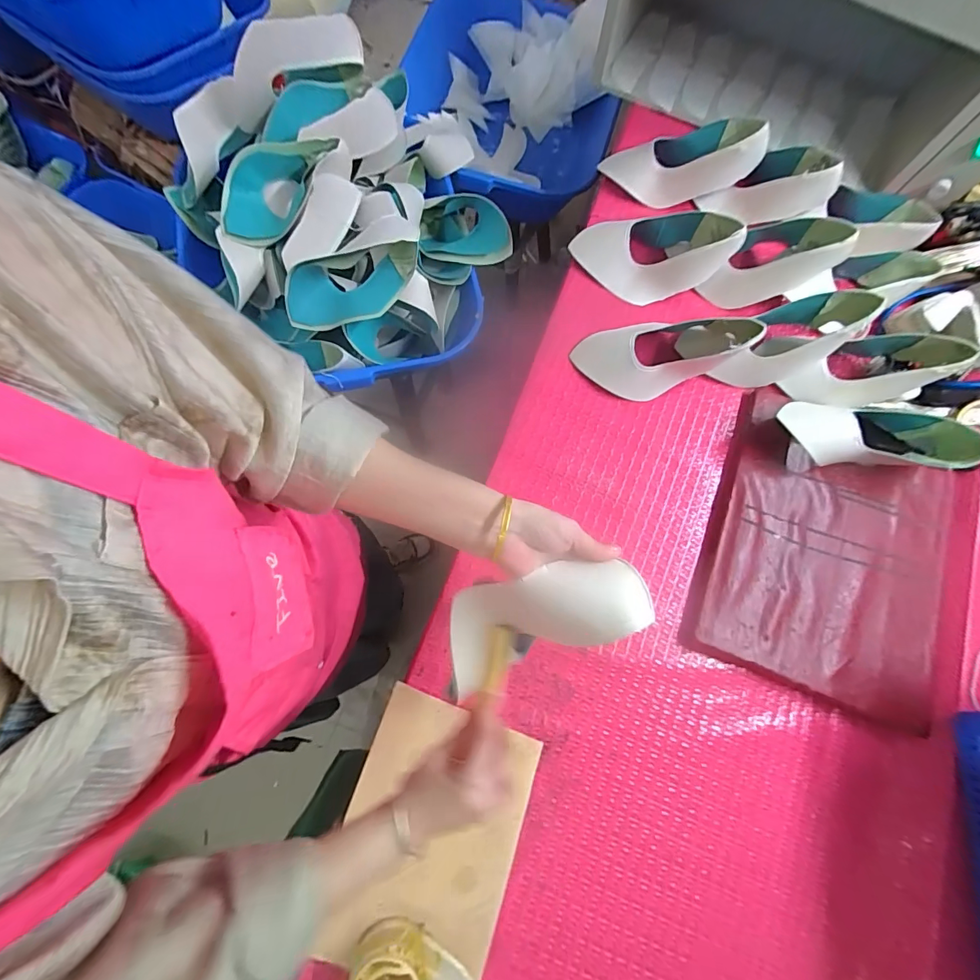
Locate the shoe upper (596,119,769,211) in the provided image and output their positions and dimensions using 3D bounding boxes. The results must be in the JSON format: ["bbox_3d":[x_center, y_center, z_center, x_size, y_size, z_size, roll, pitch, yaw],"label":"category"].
[{"bbox_3d":[0.320,-0.547,0.714,0.251,0.081,0.090,12,73,28],"label":"shoe upper"}]

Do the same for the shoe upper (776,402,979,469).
[{"bbox_3d":[0.521,-0.078,0.589,0.234,0.086,0.084,6,75,1],"label":"shoe upper"}]

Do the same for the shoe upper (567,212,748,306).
[{"bbox_3d":[0.251,-0.380,0.658,0.237,0.096,0.107,23,75,2],"label":"shoe upper"}]

